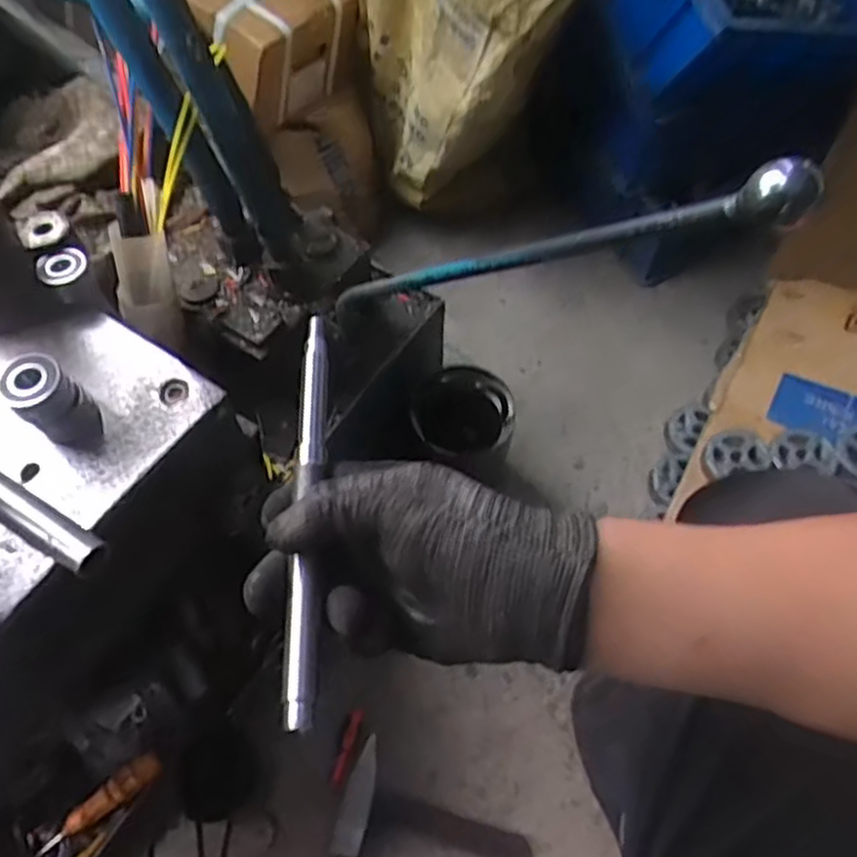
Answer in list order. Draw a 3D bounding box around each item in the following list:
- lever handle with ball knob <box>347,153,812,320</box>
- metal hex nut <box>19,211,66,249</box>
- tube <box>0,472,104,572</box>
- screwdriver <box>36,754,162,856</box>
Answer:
[{"bbox_3d":[0.033,-0.099,0.443,0.022,0.022,0.411,-44,23,-22],"label":"lever handle with ball knob"},{"bbox_3d":[-0.285,-0.148,0.542,0.033,0.009,0.034,-29,64,-16],"label":"metal hex nut"},{"bbox_3d":[-0.259,0.044,0.451,0.150,0.027,0.022,28,64,16],"label":"tube"},{"bbox_3d":[-0.341,0.390,0.749,0.149,0.025,0.027,-38,65,-2],"label":"screwdriver"}]

